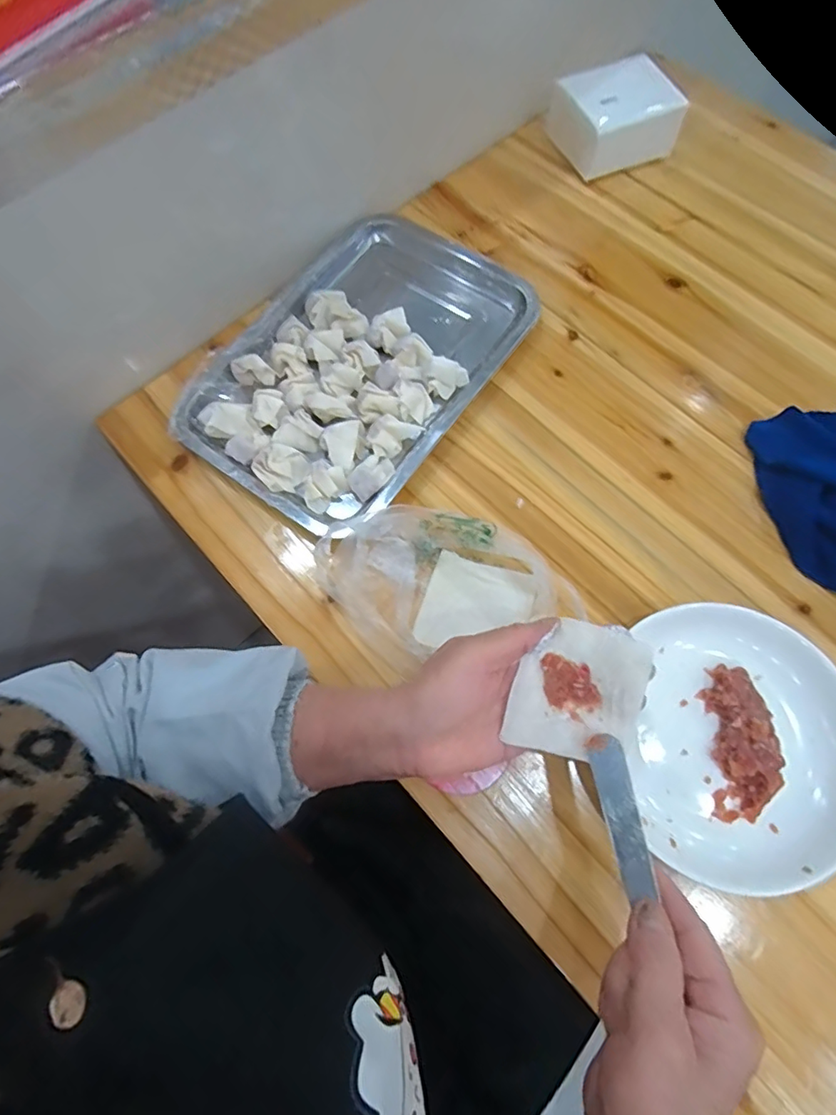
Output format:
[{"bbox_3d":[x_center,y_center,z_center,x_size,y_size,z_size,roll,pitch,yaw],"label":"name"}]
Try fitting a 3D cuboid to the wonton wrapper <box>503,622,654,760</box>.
[{"bbox_3d":[0.096,0.079,0.320,0.072,0.019,0.077,15,72,6],"label":"wonton wrapper"}]

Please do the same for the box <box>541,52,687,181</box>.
[{"bbox_3d":[0.201,-0.454,0.554,0.114,0.056,0.090,-24,72,-7],"label":"box"}]

